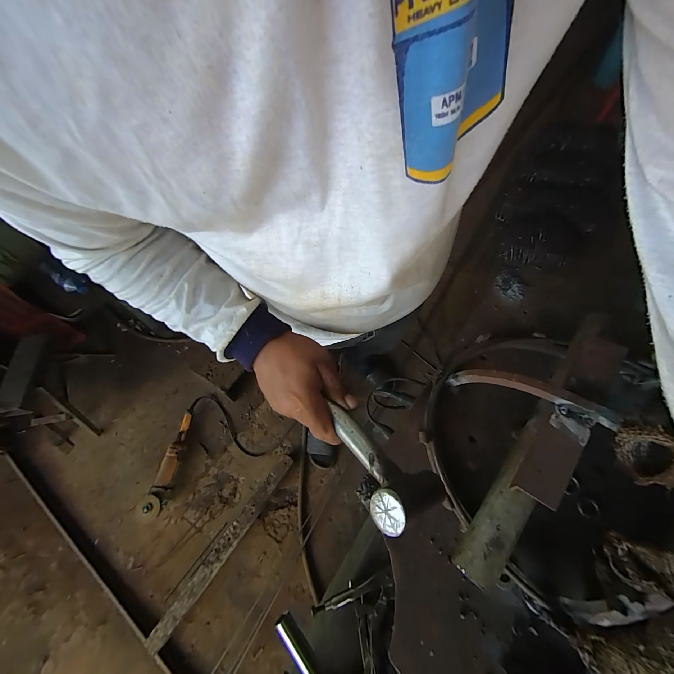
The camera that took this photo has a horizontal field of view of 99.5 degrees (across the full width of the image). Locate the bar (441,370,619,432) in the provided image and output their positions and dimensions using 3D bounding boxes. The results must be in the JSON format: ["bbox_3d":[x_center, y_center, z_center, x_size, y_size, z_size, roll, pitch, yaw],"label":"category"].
[{"bbox_3d":[0.155,0.044,0.254,0.011,0.034,0.137,-51,31,-17],"label":"bar"}]

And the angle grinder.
[{"bbox_3d":[-0.619,0.474,1.062,0.077,0.108,0.376,9,64,8],"label":"angle grinder"}]

